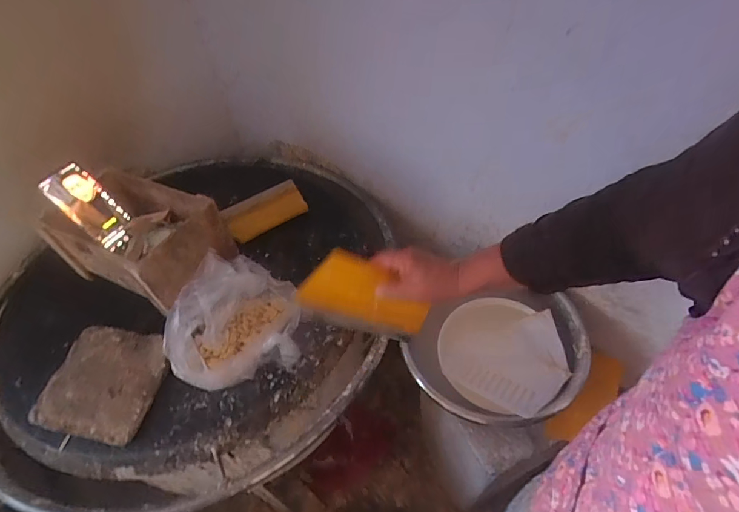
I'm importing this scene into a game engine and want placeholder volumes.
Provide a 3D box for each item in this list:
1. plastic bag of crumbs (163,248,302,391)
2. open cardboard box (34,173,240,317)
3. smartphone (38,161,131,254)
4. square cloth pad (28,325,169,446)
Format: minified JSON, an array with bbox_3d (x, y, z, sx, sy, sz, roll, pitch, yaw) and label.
[{"bbox_3d":[-0.203,0.092,0.600,0.200,0.088,0.217,-24,51,-15],"label":"plastic bag of crumbs"},{"bbox_3d":[-0.382,-0.032,0.676,0.238,0.111,0.159,17,52,19],"label":"open cardboard box"},{"bbox_3d":[-0.473,-0.082,0.692,0.015,0.153,0.074,-3,41,47],"label":"smartphone"},{"bbox_3d":[-0.385,0.180,0.591,0.162,0.022,0.154,7,50,11],"label":"square cloth pad"}]

